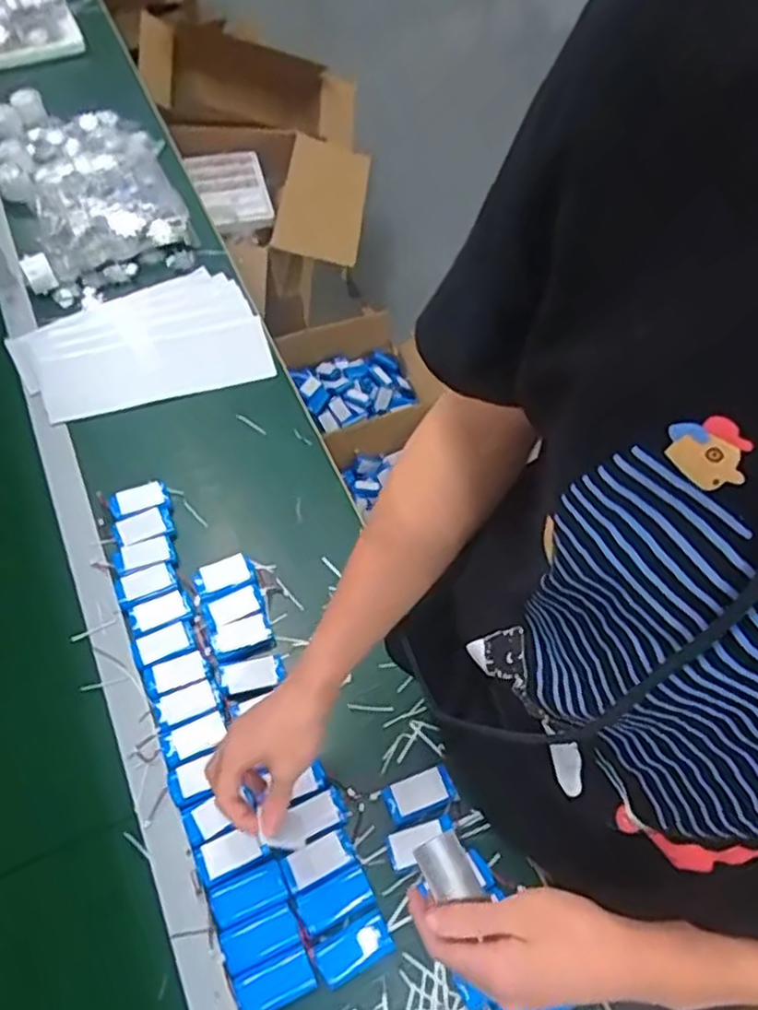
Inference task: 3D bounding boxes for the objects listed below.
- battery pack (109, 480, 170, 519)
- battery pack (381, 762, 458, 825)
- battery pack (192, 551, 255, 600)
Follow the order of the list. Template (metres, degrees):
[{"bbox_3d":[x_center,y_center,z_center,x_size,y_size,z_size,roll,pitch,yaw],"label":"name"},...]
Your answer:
[{"bbox_3d":[-0.293,-0.006,0.866,0.068,0.015,0.039,-18,62,-10],"label":"battery pack"},{"bbox_3d":[0.041,0.288,0.712,0.069,0.018,0.039,-19,62,-11],"label":"battery pack"},{"bbox_3d":[-0.179,0.080,0.822,0.066,0.008,0.045,-22,63,-13],"label":"battery pack"}]

